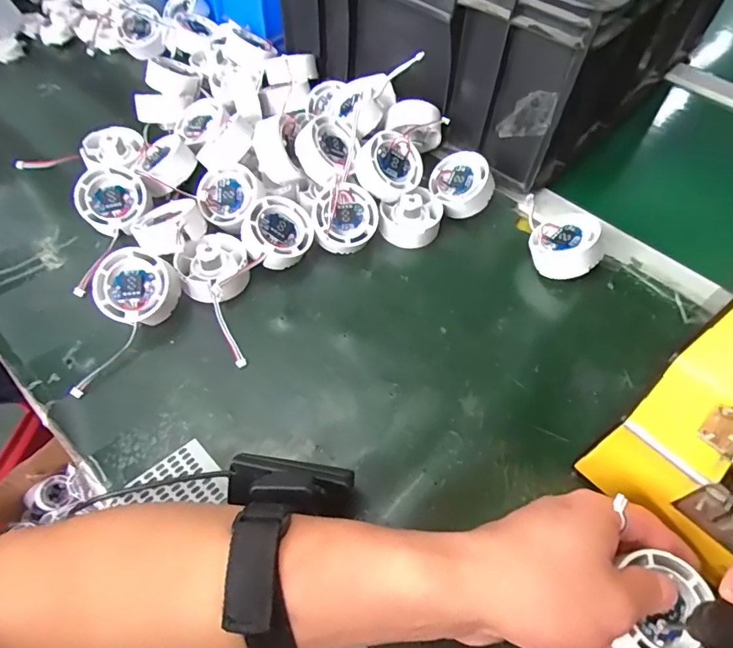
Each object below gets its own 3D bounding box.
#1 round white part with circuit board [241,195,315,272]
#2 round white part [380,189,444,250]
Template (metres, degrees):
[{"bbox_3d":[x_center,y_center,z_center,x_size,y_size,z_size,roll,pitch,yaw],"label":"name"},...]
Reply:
[{"bbox_3d":[-0.072,-0.075,0.405,0.053,0.019,0.056,6,75,-24],"label":"round white part with circuit board"},{"bbox_3d":[0.040,-0.095,0.435,0.053,0.030,0.049,1,56,-2],"label":"round white part"}]

